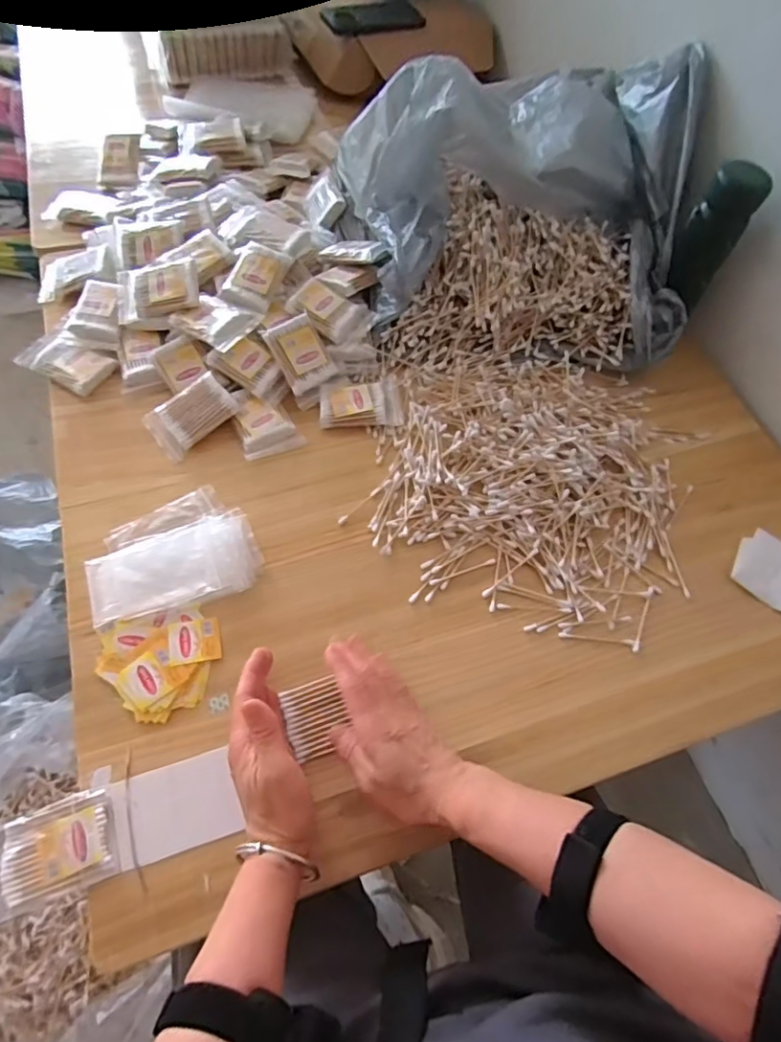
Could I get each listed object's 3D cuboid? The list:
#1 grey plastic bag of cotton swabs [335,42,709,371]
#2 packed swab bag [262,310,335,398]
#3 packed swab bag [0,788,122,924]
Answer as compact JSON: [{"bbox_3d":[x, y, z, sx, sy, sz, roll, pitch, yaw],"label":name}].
[{"bbox_3d":[0.139,-0.354,0.610,0.378,0.153,0.337,-2,66,0],"label":"grey plastic bag of cotton swabs"},{"bbox_3d":[-0.094,-0.176,0.583,0.055,0.013,0.072,-33,98,-13],"label":"packed swab bag"},{"bbox_3d":[-0.256,0.243,0.398,0.111,0.016,0.060,-18,67,-10],"label":"packed swab bag"}]

